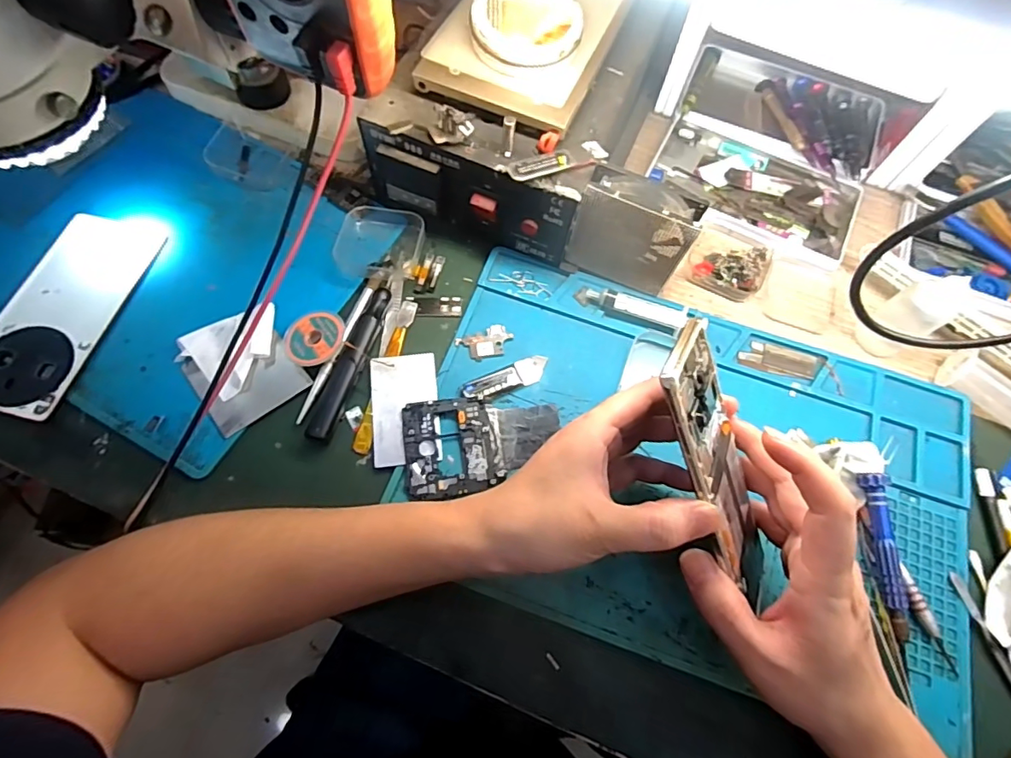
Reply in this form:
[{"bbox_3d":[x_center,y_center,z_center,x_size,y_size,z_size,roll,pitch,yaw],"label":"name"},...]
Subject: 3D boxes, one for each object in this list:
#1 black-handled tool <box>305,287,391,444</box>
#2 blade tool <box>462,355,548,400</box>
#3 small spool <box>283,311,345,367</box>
[{"bbox_3d":[-0.111,-0.013,0.366,0.017,0.011,0.121,16,68,4],"label":"black-handled tool"},{"bbox_3d":[0.002,0.001,0.371,0.065,0.005,0.019,-24,71,-12],"label":"blade tool"},{"bbox_3d":[-0.137,-0.029,0.368,0.039,0.011,0.043,30,70,10],"label":"small spool"}]

